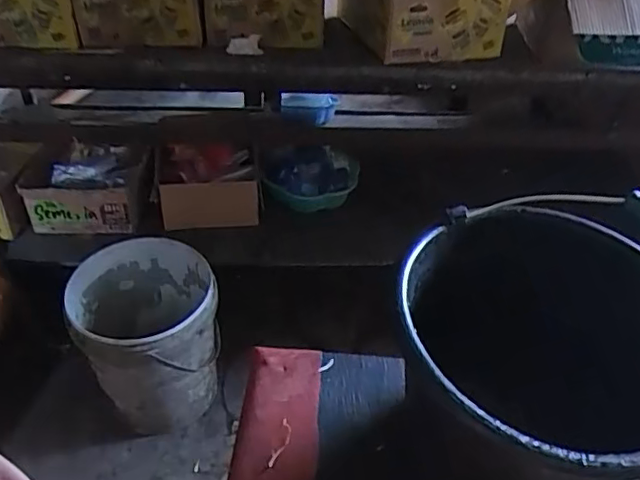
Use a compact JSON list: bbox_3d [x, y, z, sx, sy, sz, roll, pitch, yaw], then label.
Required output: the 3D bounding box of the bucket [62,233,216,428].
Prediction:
[{"bbox_3d":[-0.378,0.221,1.342,0.292,0.342,0.294,1,43,-1],"label":"bucket"}]

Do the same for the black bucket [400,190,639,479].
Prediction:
[{"bbox_3d":[0.199,0.130,0.567,0.251,0.260,0.262,1,43,-1],"label":"black bucket"}]

